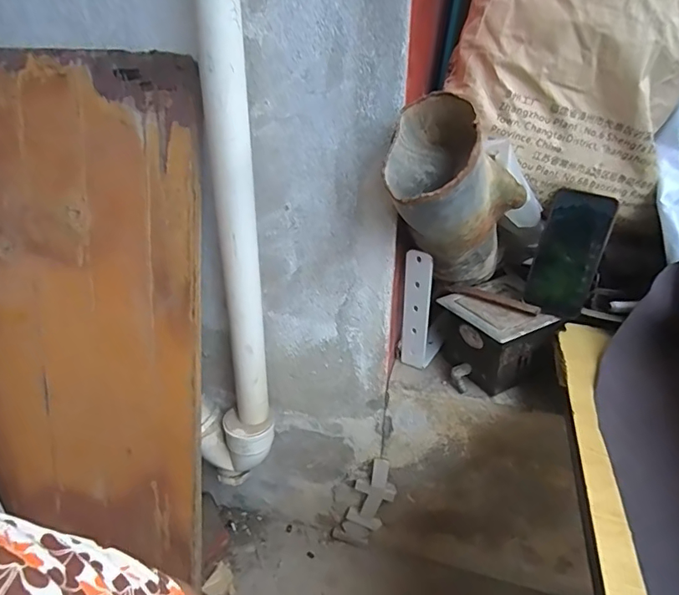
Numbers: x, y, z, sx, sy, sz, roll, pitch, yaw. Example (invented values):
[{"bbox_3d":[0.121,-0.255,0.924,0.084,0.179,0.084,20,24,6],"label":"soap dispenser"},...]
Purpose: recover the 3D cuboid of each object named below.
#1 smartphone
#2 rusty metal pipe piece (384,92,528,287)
[{"bbox_3d":[0.310,-0.059,0.629,0.076,0.166,0.013,18,10,19],"label":"smartphone"},{"bbox_3d":[0.154,-0.089,0.585,0.114,0.329,0.136,18,76,28],"label":"rusty metal pipe piece"}]

